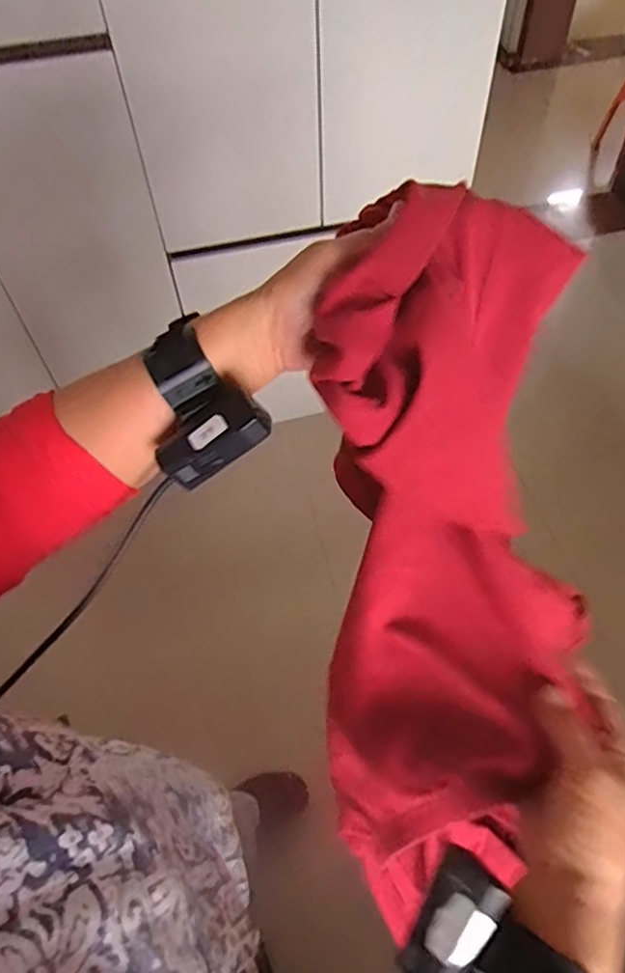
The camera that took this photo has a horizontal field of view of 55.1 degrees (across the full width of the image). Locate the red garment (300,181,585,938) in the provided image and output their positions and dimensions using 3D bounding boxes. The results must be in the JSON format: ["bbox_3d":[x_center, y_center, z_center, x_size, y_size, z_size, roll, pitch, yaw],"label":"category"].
[{"bbox_3d":[0.085,0.093,0.396,0.148,0.520,0.085,-1,17,3],"label":"red garment"}]

